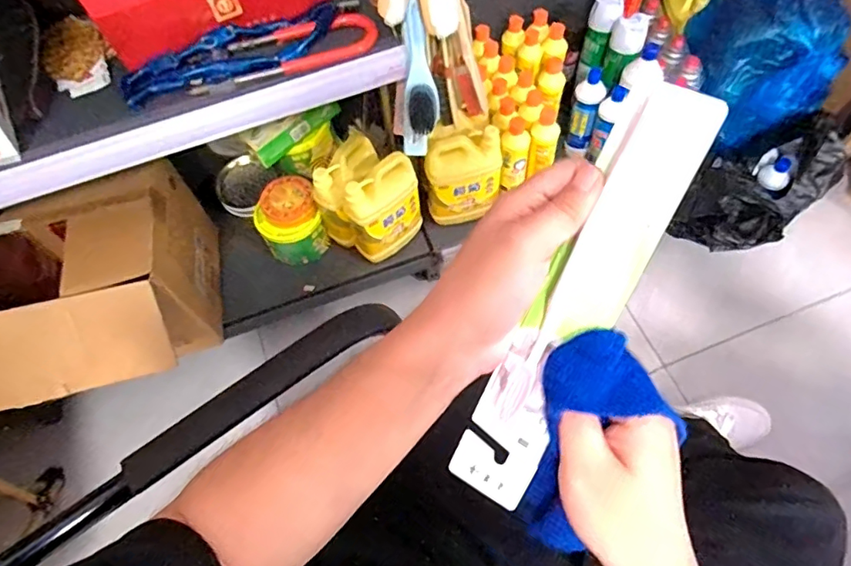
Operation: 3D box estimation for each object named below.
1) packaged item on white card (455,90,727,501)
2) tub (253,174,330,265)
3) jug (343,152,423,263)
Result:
[{"bbox_3d":[0.078,0.015,0.279,0.044,0.015,0.239,29,105,18],"label":"packaged item on white card"},{"bbox_3d":[-0.280,-0.130,1.085,0.127,0.150,0.119,-2,62,3],"label":"tub"},{"bbox_3d":[-0.077,-0.141,1.001,0.141,0.191,0.068,-33,65,-13],"label":"jug"}]

